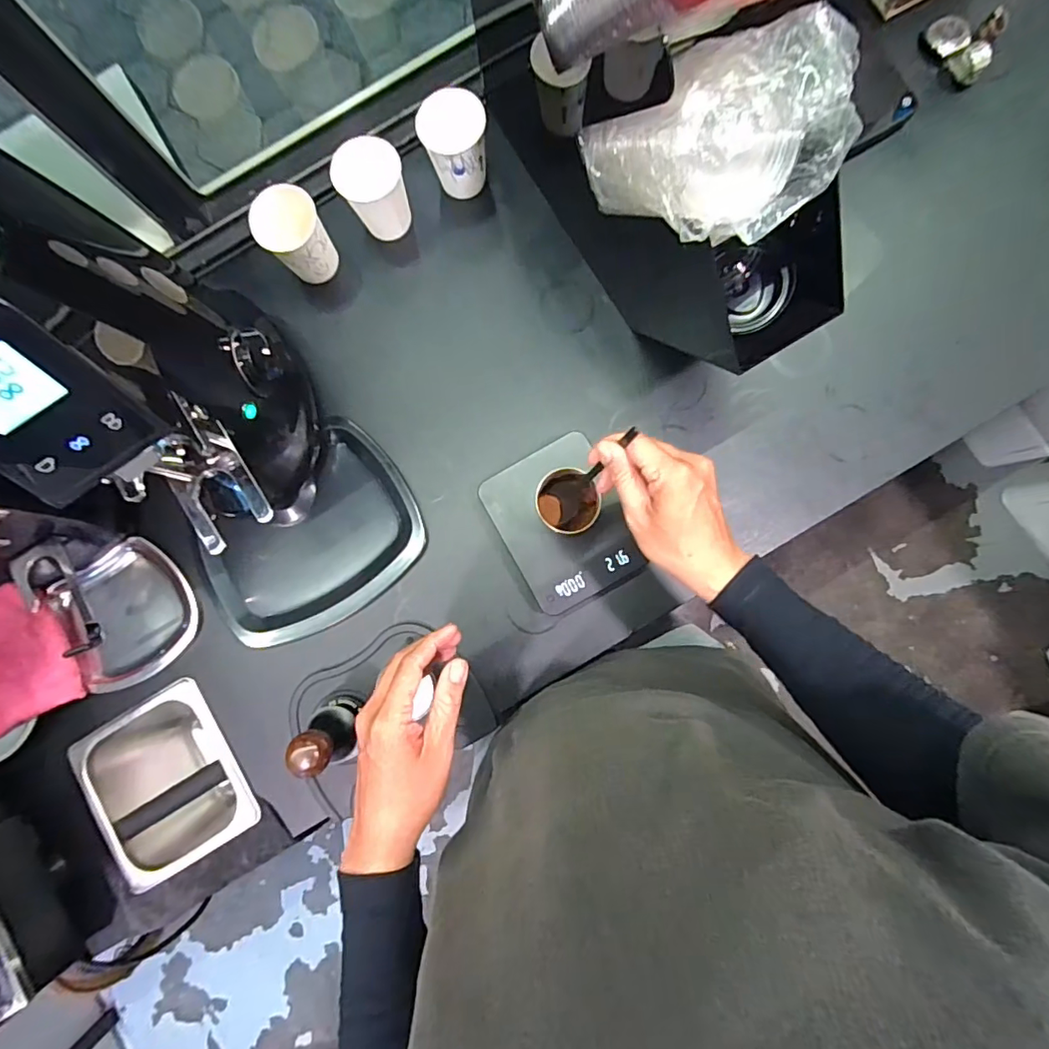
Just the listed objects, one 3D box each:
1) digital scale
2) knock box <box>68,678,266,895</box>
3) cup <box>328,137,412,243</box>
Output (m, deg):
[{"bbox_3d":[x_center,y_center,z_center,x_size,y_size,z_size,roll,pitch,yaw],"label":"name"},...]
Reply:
[{"bbox_3d":[0.039,0.001,0.544,0.119,0.035,0.158,-26,84,1],"label":"digital scale"},{"bbox_3d":[-0.393,0.290,0.628,0.173,0.139,0.178,-32,86,0],"label":"knock box"},{"bbox_3d":[-0.155,-0.351,0.558,0.066,0.092,0.059,-31,84,1],"label":"cup"}]

